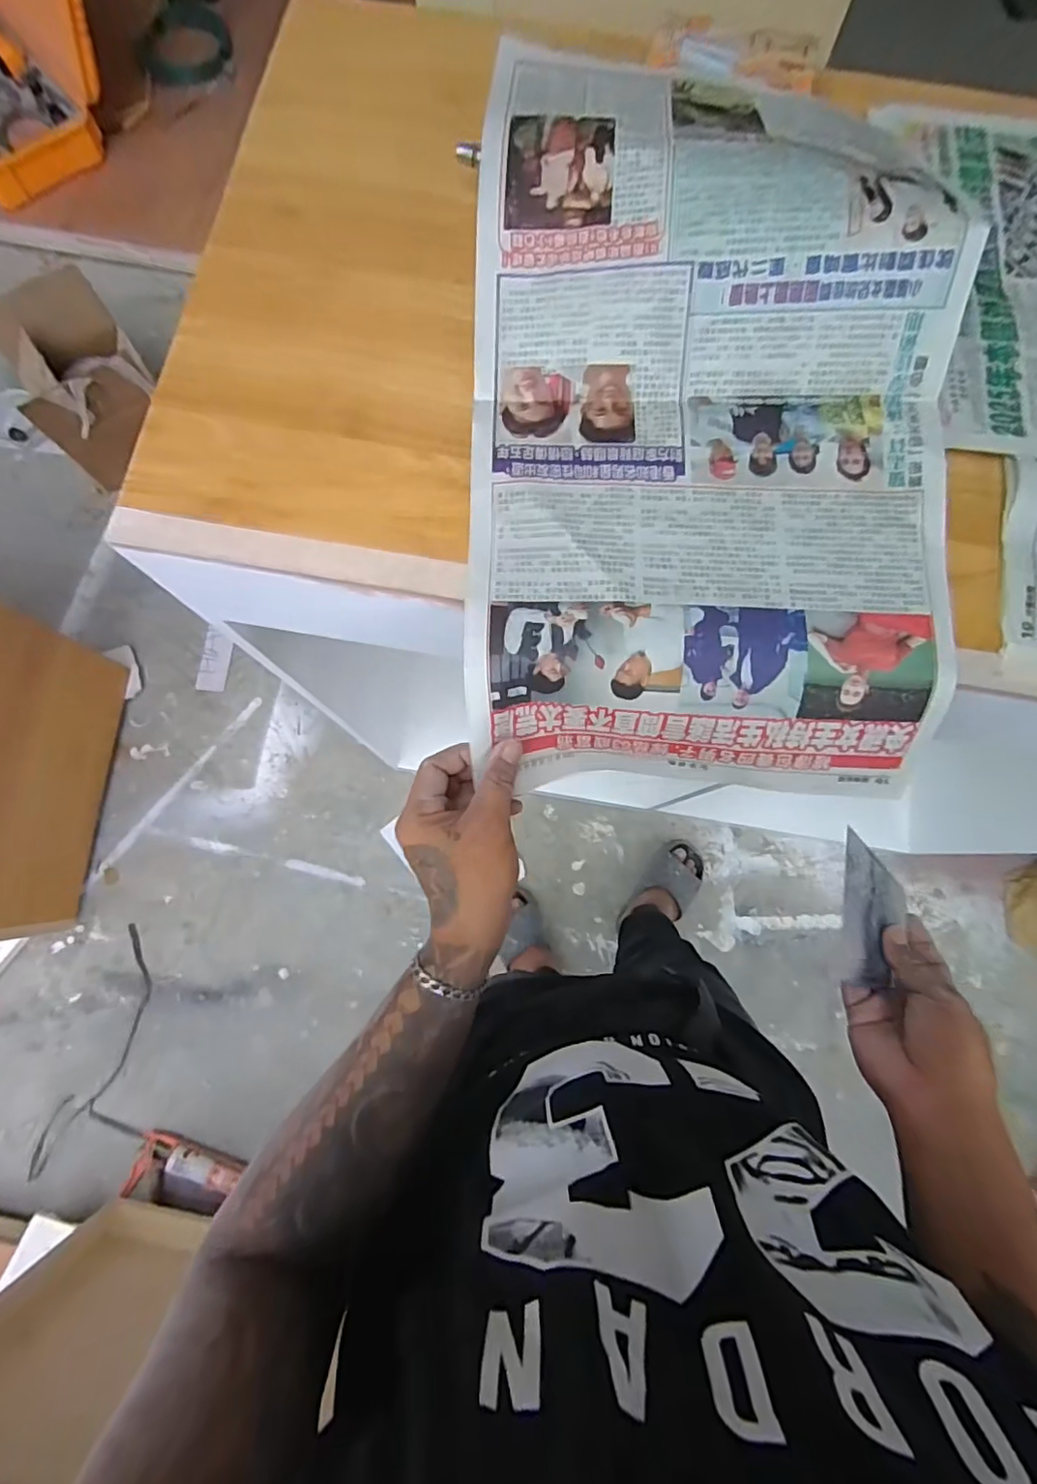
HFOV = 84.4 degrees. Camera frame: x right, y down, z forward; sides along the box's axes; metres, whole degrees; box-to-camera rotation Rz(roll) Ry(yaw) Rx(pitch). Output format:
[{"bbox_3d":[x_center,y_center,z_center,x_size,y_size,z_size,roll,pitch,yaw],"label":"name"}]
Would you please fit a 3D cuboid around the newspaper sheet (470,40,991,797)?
[{"bbox_3d":[0.127,-0.220,0.387,0.308,0.109,0.488,1,81,-1],"label":"newspaper sheet"}]

